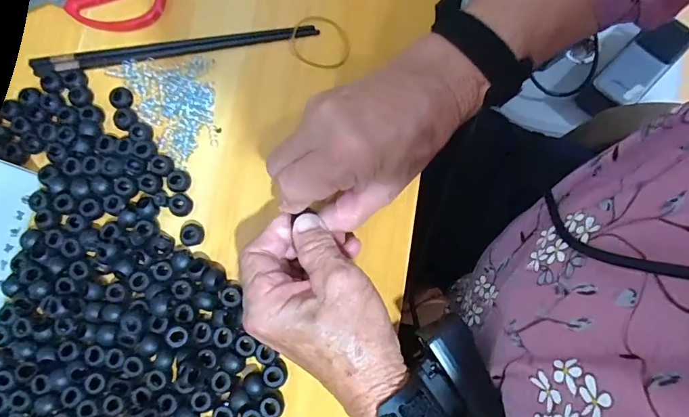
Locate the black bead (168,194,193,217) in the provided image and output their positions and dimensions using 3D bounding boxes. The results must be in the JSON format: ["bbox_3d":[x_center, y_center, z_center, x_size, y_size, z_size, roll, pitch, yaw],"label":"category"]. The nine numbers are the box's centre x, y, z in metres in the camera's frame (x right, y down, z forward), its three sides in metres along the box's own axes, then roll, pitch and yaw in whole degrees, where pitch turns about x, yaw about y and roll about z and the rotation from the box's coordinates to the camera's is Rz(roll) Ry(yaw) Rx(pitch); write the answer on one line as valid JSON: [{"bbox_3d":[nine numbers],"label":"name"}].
[{"bbox_3d":[-0.126,-0.003,0.339,0.015,0.011,0.017,17,80,4],"label":"black bead"}]

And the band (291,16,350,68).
[{"bbox_3d":[-0.020,-0.138,0.365,0.049,0.004,0.044,16,80,4],"label":"band"}]

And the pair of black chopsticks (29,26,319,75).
[{"bbox_3d":[-0.142,-0.134,0.366,0.236,0.005,0.016,-8,79,-1],"label":"pair of black chopsticks"}]

